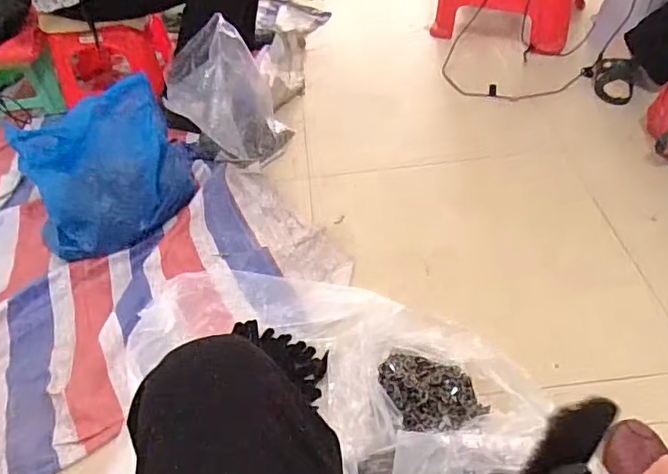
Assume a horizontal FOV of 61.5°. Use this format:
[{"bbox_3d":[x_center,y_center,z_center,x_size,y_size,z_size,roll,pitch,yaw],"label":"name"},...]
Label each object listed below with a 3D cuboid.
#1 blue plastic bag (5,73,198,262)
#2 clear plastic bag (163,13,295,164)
[{"bbox_3d":[-0.459,-0.131,1.157,0.319,0.232,0.268,-24,46,-18],"label":"blue plastic bag"},{"bbox_3d":[-0.258,-0.320,1.294,0.226,0.285,0.168,17,49,22],"label":"clear plastic bag"}]

